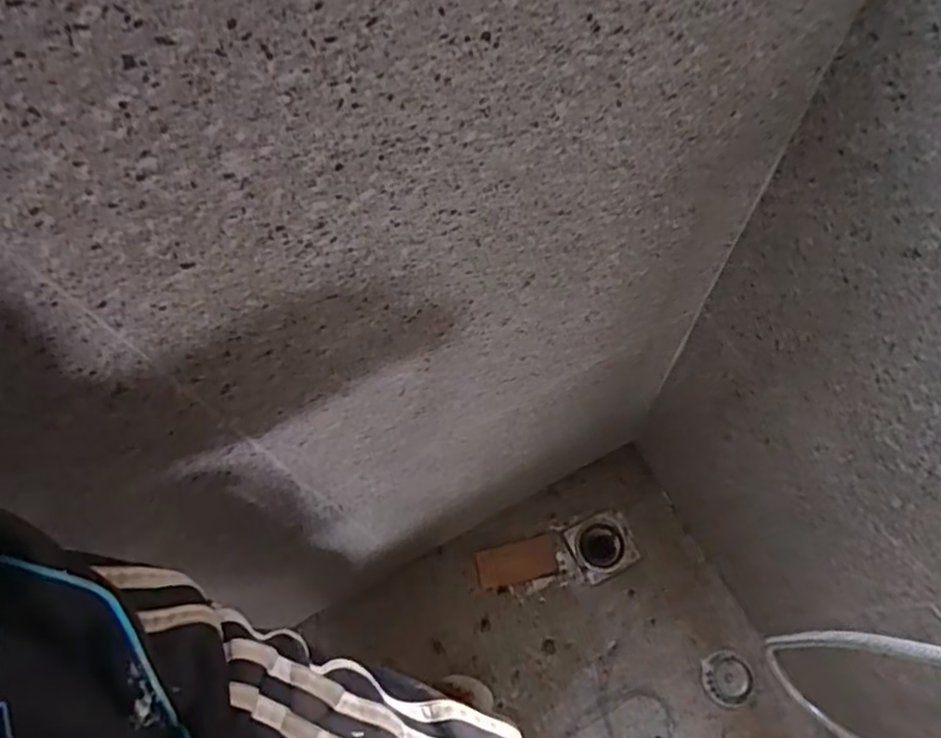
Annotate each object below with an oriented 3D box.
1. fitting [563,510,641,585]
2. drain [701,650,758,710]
[{"bbox_3d":[0.262,0.352,1.327,0.120,0.016,0.113,-23,70,-9],"label":"fitting"},{"bbox_3d":[0.467,0.560,1.207,0.087,0.014,0.093,8,68,3],"label":"drain"}]

